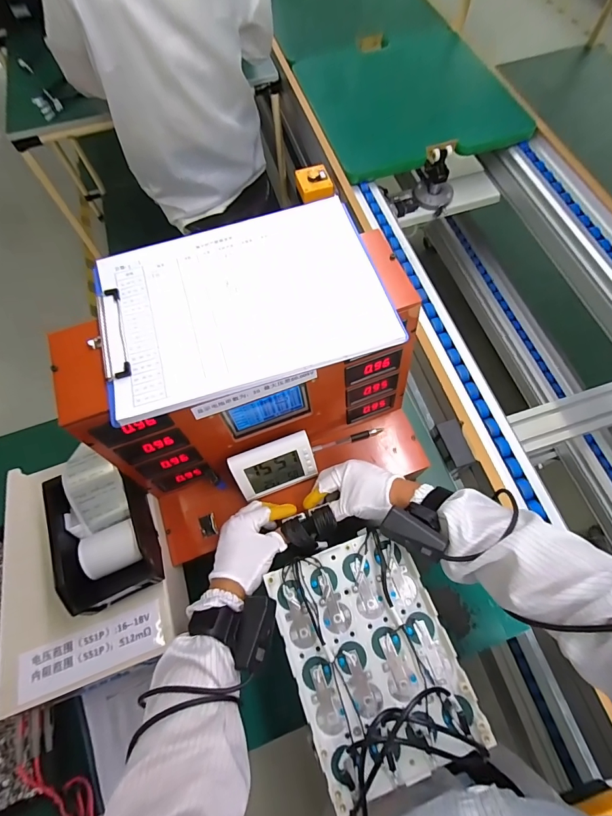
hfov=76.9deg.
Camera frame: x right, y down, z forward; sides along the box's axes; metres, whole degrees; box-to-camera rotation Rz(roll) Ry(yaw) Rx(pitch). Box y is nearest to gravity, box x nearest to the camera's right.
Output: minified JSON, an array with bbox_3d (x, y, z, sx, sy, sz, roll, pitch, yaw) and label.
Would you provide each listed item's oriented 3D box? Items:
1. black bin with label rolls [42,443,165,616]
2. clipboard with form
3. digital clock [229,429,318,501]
[{"bbox_3d":[-0.265,0.151,0.509,0.102,0.075,0.194,-23,68,-7],"label":"black bin with label rolls"},{"bbox_3d":[-0.071,-0.118,0.420,0.301,0.015,0.211,-18,67,-5],"label":"clipboard with form"},{"bbox_3d":[-0.044,0.083,0.543,0.110,0.091,0.026,-20,39,-5],"label":"digital clock"}]

